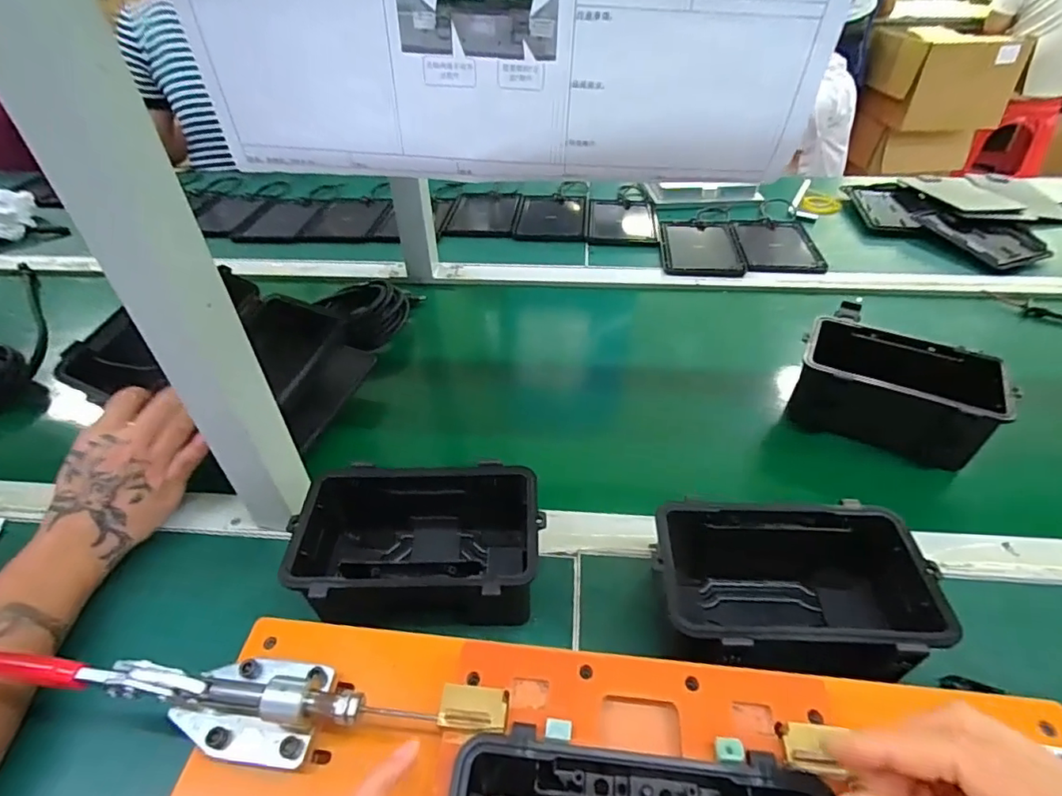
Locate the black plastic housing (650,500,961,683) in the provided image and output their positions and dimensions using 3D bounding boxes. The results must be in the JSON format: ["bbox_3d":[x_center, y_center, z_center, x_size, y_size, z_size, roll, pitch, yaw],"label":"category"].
[{"bbox_3d":[0.179,0.139,0.390,0.177,0.091,0.115,2,43,4],"label":"black plastic housing"}]

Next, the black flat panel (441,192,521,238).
[{"bbox_3d":[-0.082,-0.324,0.939,0.115,0.010,0.173,3,43,5],"label":"black flat panel"}]

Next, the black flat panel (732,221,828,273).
[{"bbox_3d":[0.381,-0.243,0.831,0.115,0.007,0.163,1,42,4],"label":"black flat panel"}]

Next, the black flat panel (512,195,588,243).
[{"bbox_3d":[0.036,-0.316,0.920,0.119,0.008,0.157,3,43,5],"label":"black flat panel"}]

